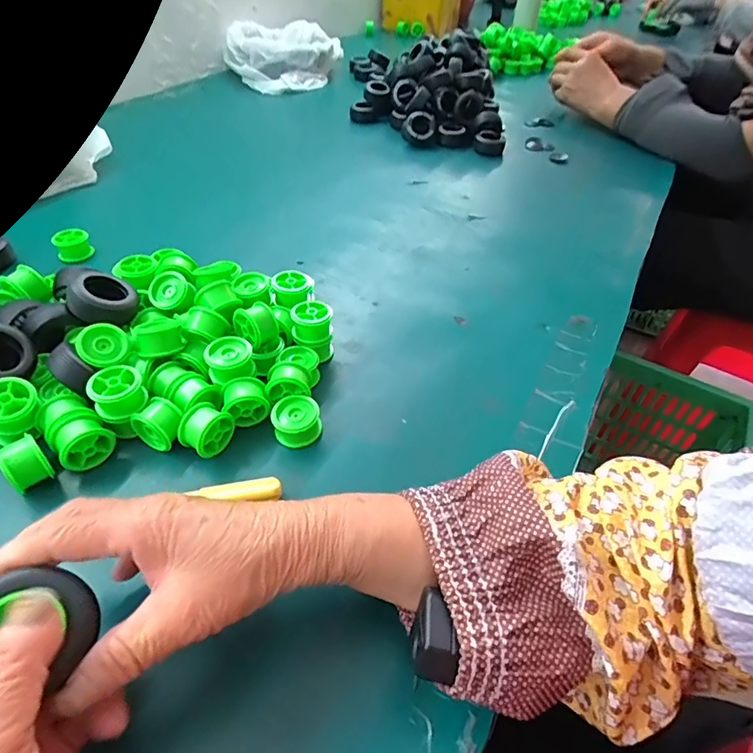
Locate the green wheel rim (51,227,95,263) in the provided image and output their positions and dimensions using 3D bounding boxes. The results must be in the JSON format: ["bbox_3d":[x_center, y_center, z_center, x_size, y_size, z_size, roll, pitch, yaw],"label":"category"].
[{"bbox_3d":[-0.323,-0.140,0.514,0.034,0.024,0.031,-22,50,-24],"label":"green wheel rim"}]

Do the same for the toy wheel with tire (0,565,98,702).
[{"bbox_3d":[-0.141,0.100,0.194,0.049,0.021,0.038,1,66,-28],"label":"toy wheel with tire"}]

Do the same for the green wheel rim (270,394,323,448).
[{"bbox_3d":[-0.058,0.034,0.351,0.034,0.027,0.030,-6,45,-10],"label":"green wheel rim"}]

